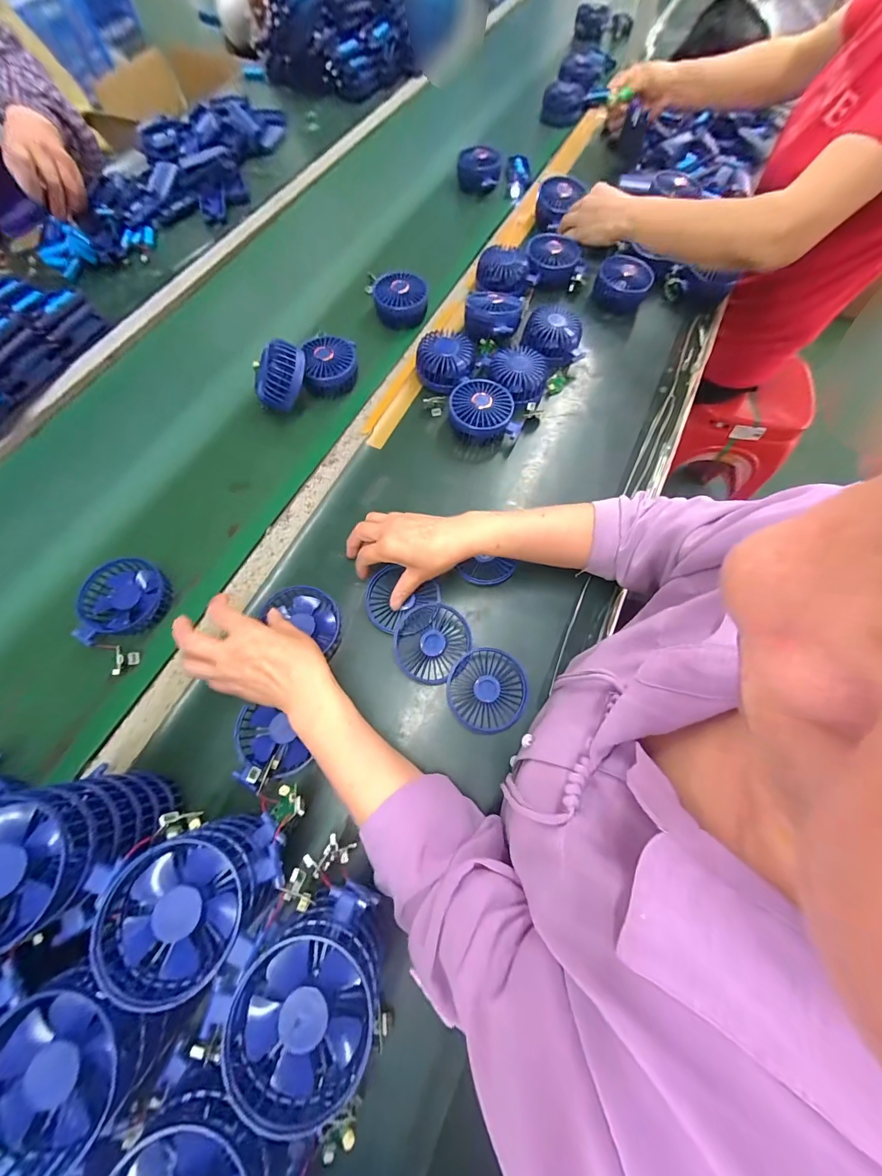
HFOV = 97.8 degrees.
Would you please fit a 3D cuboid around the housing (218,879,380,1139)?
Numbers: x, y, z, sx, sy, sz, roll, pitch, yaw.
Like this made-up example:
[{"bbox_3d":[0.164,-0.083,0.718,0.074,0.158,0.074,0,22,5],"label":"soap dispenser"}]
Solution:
[{"bbox_3d":[-0.086,0.279,0.269,0.090,0.057,0.109,22,70,8],"label":"housing"}]

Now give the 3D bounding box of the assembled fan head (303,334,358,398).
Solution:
[{"bbox_3d":[-0.165,-0.331,0.572,0.082,0.039,0.098,-14,69,-5],"label":"assembled fan head"}]

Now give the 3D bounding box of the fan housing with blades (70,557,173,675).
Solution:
[{"bbox_3d":[-0.375,0.024,0.448,0.091,0.024,0.119,16,70,6],"label":"fan housing with blades"}]

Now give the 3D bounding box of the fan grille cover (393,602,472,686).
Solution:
[{"bbox_3d":[-0.014,0.062,0.450,0.081,0.020,0.090,37,73,13],"label":"fan grille cover"}]

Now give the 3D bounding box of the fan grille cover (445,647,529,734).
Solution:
[{"bbox_3d":[0.052,0.115,0.433,0.088,0.025,0.088,14,69,5],"label":"fan grille cover"}]

